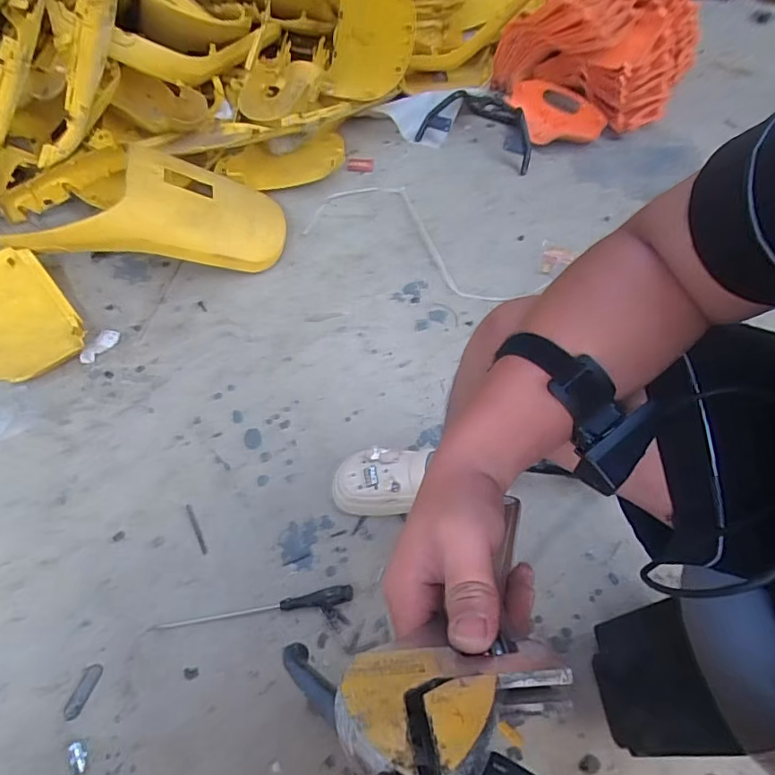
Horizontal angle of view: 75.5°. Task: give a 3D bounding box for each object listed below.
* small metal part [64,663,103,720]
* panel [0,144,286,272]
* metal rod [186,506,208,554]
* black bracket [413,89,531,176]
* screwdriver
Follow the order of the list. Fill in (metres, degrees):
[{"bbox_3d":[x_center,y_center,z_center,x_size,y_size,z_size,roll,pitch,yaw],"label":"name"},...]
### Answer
[{"bbox_3d":[-0.445,0.444,0.731,0.025,0.004,0.072,18,58,8],"label":"small metal part"},{"bbox_3d":[-0.520,-0.378,1.091,0.567,0.186,0.245,-11,59,-10],"label":"panel"},{"bbox_3d":[-0.328,0.243,0.860,0.009,0.004,0.093,-24,65,-17],"label":"metal rod"},{"bbox_3d":[0.262,-0.778,1.461,0.331,0.087,0.278,10,57,3],"label":"black bracket"},{"bbox_3d":[-0.209,0.346,0.781,0.308,0.023,0.026,-7,58,-8],"label":"screwdriver"}]

